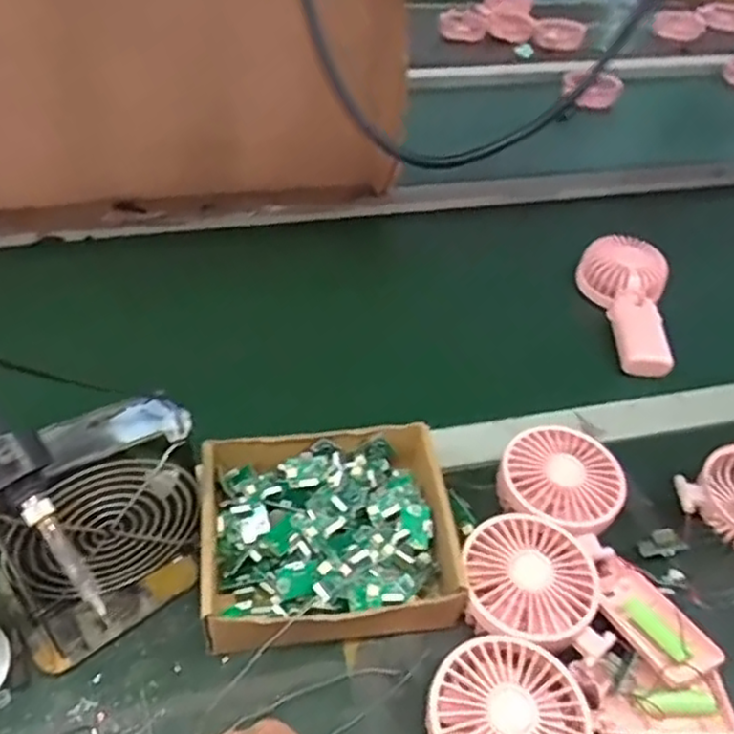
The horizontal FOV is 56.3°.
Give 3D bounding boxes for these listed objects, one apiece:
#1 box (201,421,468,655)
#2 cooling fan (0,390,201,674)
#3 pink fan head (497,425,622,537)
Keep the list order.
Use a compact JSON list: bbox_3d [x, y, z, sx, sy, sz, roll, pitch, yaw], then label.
[{"bbox_3d":[-0.027,0.115,0.474,0.167,0.047,0.148,-4,43,-9],"label":"box"},{"bbox_3d":[-0.163,0.099,0.428,0.131,0.125,0.075,-29,53,-30],"label":"cooling fan"},{"bbox_3d":[0.145,0.088,0.517,0.086,0.045,0.083,2,47,-3],"label":"pink fan head"}]

